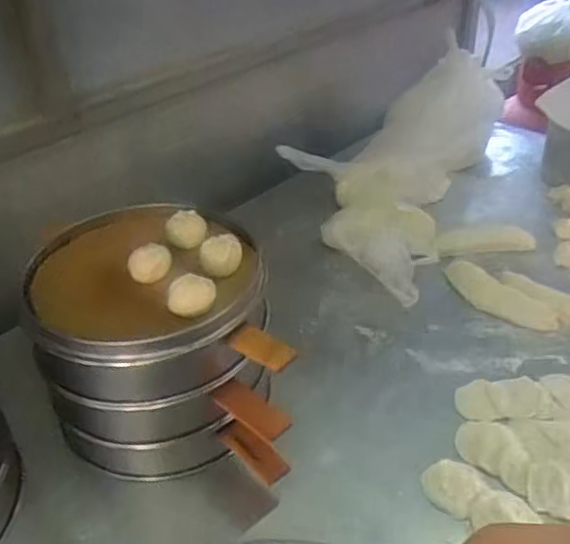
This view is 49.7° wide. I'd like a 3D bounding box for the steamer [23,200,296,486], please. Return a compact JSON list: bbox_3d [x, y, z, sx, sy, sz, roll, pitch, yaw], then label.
[{"bbox_3d":[-0.111,0.074,0.653,0.250,0.212,0.224,2,36,7],"label":"steamer"}]

